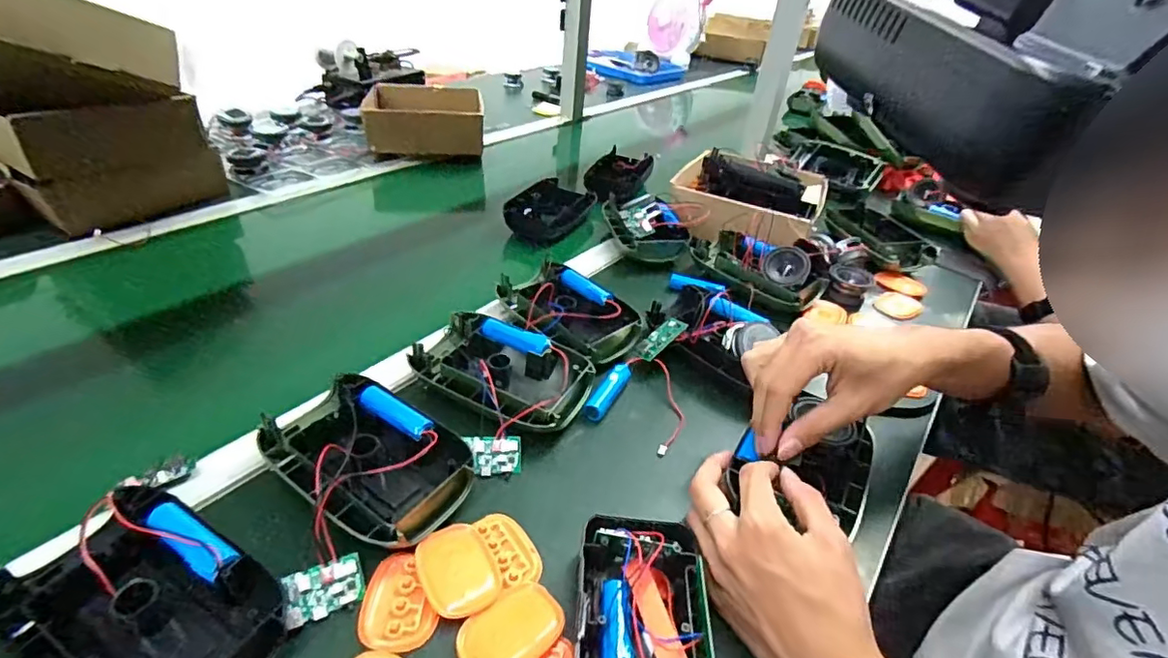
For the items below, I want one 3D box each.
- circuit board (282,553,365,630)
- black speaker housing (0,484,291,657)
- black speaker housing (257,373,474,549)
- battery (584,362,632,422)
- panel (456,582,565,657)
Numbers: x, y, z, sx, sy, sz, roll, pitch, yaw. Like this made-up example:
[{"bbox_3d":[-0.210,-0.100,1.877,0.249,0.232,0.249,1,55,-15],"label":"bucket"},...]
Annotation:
[{"bbox_3d":[-0.161,0.162,0.344,0.045,0.007,0.030,-7,64,-36],"label":"circuit board"},{"bbox_3d":[-0.248,0.161,0.316,0.145,0.041,0.093,22,39,20],"label":"black speaker housing"},{"bbox_3d":[-0.165,0.097,0.410,0.157,0.042,0.104,27,41,25],"label":"black speaker housing"},{"bbox_3d":[0.022,0.058,0.516,0.017,0.020,0.071,21,39,19],"label":"battery"},{"bbox_3d":[-0.044,0.183,0.335,0.062,0.007,0.046,-26,48,-36],"label":"panel"}]

